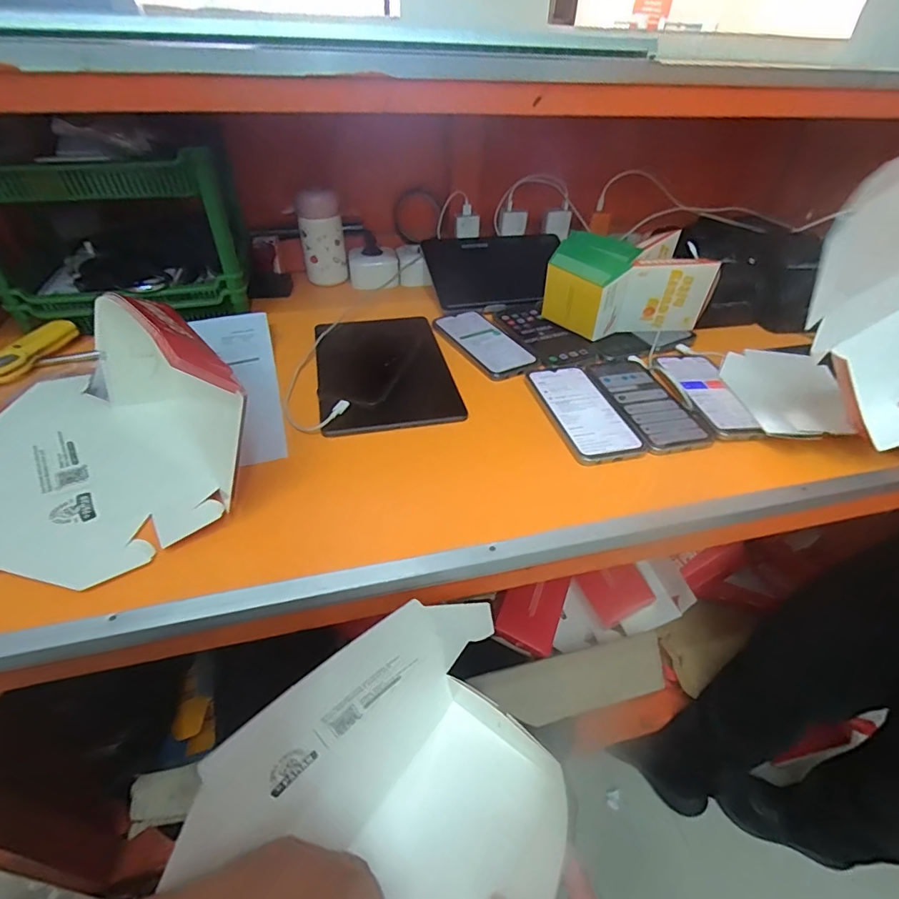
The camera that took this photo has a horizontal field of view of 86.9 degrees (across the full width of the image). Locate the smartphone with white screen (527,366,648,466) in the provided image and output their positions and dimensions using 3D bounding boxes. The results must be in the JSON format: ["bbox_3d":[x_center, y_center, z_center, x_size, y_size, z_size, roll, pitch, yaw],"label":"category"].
[{"bbox_3d":[0.149,-0.047,0.550,0.080,0.007,0.174,-8,42,-12],"label":"smartphone with white screen"}]

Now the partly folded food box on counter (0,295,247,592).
[{"bbox_3d":[-0.325,-0.049,0.417,0.202,0.148,0.293,-25,48,-29],"label":"partly folded food box on counter"}]

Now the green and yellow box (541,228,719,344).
[{"bbox_3d":[0.241,-0.229,0.669,0.210,0.109,0.124,-4,42,-8],"label":"green and yellow box"}]

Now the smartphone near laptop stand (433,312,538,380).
[{"bbox_3d":[0.046,-0.151,0.663,0.084,0.008,0.171,-19,46,-24],"label":"smartphone near laptop stand"}]

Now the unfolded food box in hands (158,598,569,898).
[{"bbox_3d":[-0.026,0.259,0.343,0.210,0.175,0.240,26,46,24],"label":"unfolded food box in hands"}]

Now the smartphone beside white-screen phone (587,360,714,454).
[{"bbox_3d":[0.233,-0.060,0.570,0.081,0.006,0.181,-6,42,-11],"label":"smartphone beside white-screen phone"}]

